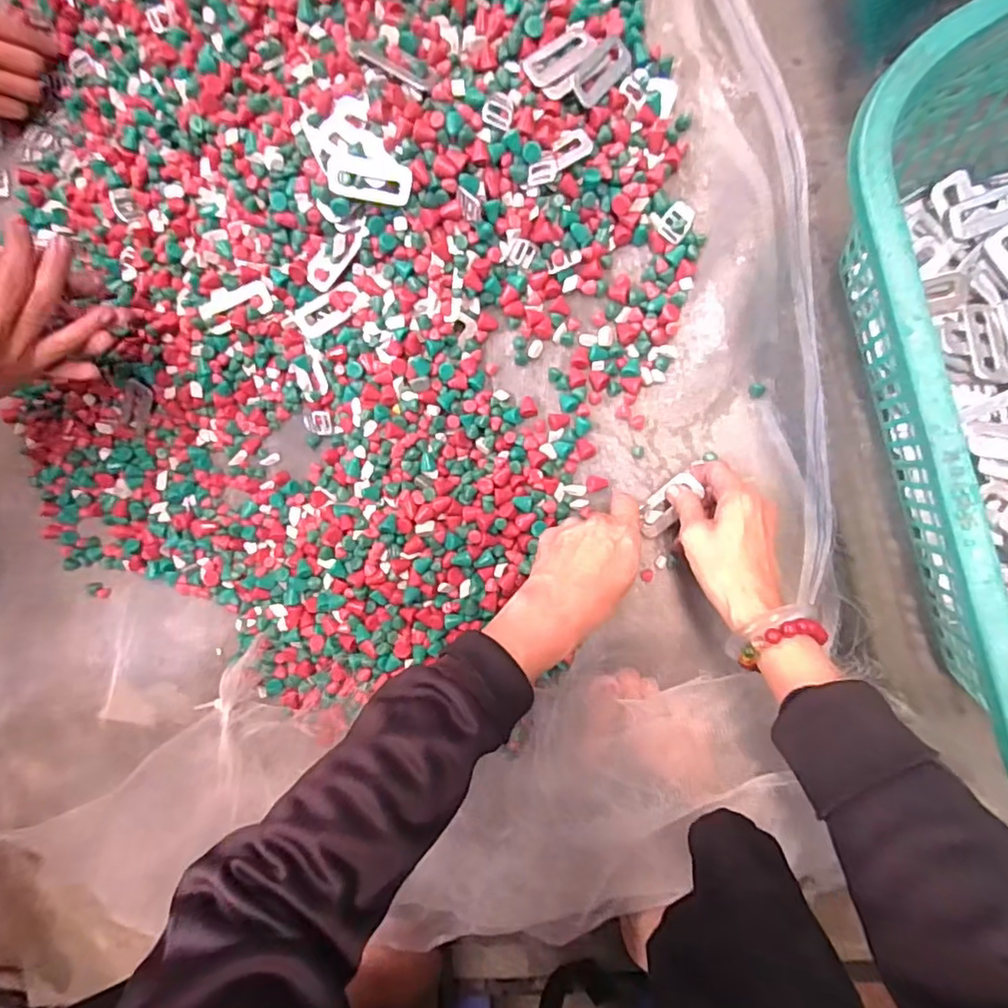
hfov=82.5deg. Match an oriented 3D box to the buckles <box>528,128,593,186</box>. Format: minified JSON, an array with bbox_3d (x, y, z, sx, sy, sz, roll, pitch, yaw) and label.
[{"bbox_3d":[0.043,-0.259,0.427,0.058,0.011,0.024,-37,88,5],"label":"buckles"}]

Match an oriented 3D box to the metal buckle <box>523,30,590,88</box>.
[{"bbox_3d":[0.041,-0.331,0.427,0.052,0.007,0.028,-31,87,9],"label":"metal buckle"}]

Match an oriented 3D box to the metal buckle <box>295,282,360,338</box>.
[{"bbox_3d":[-0.145,-0.161,0.479,0.059,0.009,0.025,-30,119,9],"label":"metal buckle"}]

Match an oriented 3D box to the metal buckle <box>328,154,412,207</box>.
[{"bbox_3d":[-0.099,-0.240,0.426,0.059,0.009,0.029,6,108,-8],"label":"metal buckle"}]

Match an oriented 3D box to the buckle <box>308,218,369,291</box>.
[{"bbox_3d":[-0.134,-0.200,0.459,0.020,0.006,0.065,38,112,-19],"label":"buckle"}]

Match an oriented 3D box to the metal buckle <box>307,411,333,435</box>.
[{"bbox_3d":[-0.164,-0.072,0.508,0.023,0.005,0.020,-1,92,10],"label":"metal buckle"}]

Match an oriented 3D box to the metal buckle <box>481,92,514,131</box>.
[{"bbox_3d":[-0.004,-0.291,0.425,0.022,0.004,0.026,21,84,-3],"label":"metal buckle"}]

